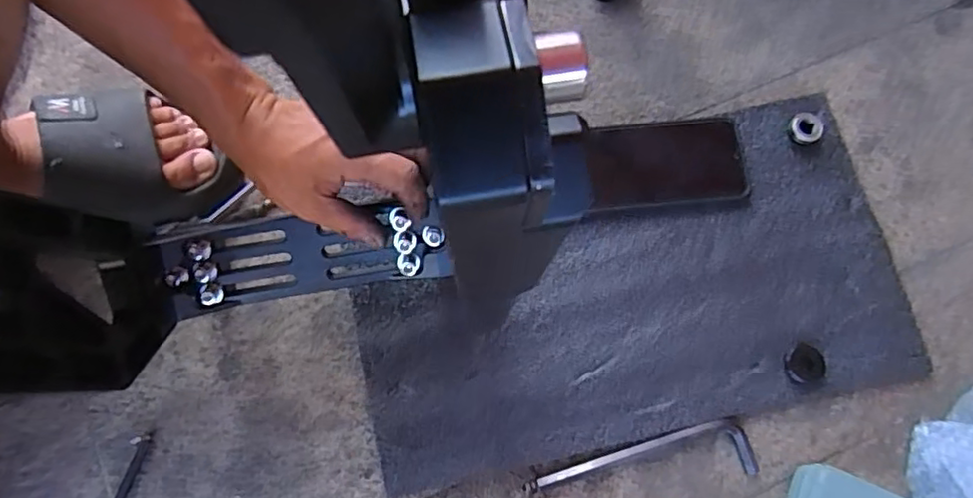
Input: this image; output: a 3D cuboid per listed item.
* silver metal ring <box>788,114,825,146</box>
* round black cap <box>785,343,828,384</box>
[{"bbox_3d":[0.275,-0.104,0.556,0.030,0.010,0.028,0,76,-1],"label":"silver metal ring"},{"bbox_3d":[0.251,0.090,0.506,0.029,0.009,0.031,0,76,-1],"label":"round black cap"}]

